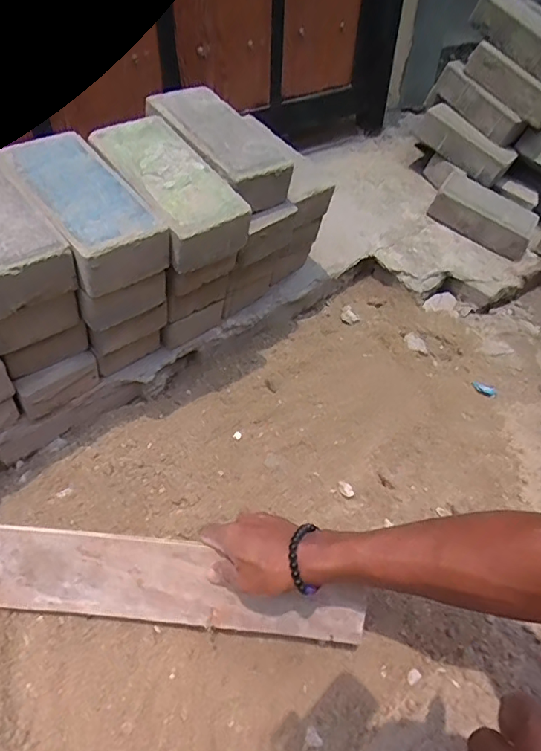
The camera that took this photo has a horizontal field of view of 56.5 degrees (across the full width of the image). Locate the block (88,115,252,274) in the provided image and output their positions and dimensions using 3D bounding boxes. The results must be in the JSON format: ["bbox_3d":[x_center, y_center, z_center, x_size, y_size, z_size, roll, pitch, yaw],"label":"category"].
[{"bbox_3d":[-0.127,-0.237,0.628,0.110,0.071,0.210,-33,78,-32],"label":"block"}]

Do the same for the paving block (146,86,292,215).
[{"bbox_3d":[-0.072,-0.317,0.691,0.115,0.065,0.213,-35,76,-34],"label":"paving block"}]

